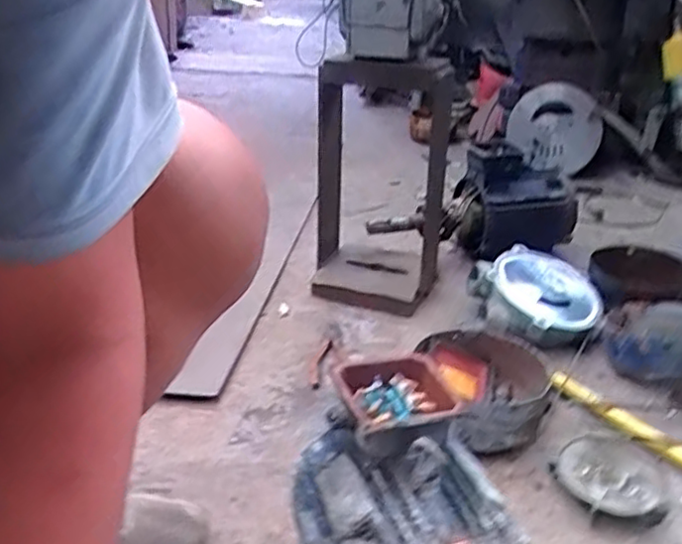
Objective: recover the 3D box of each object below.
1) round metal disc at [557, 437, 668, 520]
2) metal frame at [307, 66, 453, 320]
[{"bbox_3d":[0.343,0.259,0.879,0.123,0.029,0.125,2,26,-1],"label":"round metal disc"},{"bbox_3d":[0.074,-0.174,1.310,0.246,0.432,0.195,6,26,6],"label":"metal frame"}]

